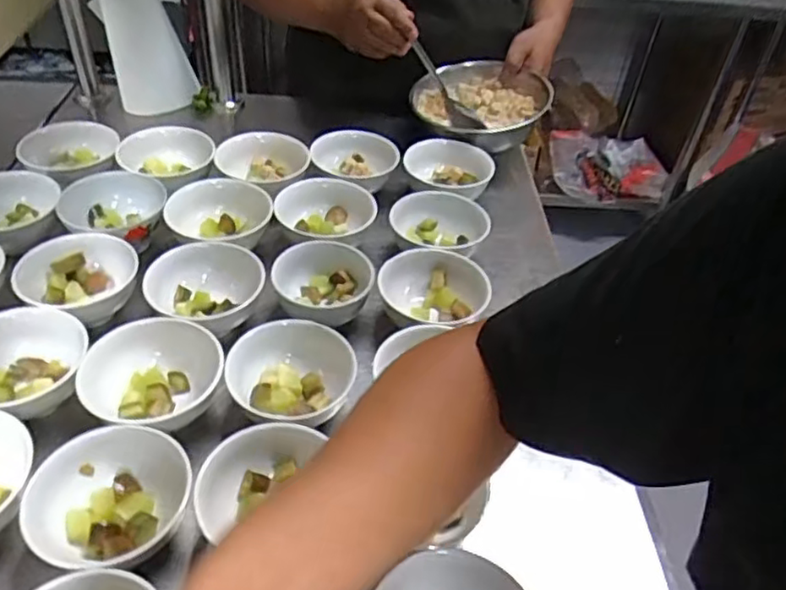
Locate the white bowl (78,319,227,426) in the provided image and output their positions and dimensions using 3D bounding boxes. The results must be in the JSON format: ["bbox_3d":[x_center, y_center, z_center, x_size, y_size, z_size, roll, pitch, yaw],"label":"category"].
[{"bbox_3d":[-0.218,0.082,0.595,0.115,0.061,0.113,1,41,-1],"label":"white bowl"}]

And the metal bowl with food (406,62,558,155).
[{"bbox_3d":[0.150,-0.295,1.005,0.218,0.060,0.189,-18,45,-21],"label":"metal bowl with food"}]

